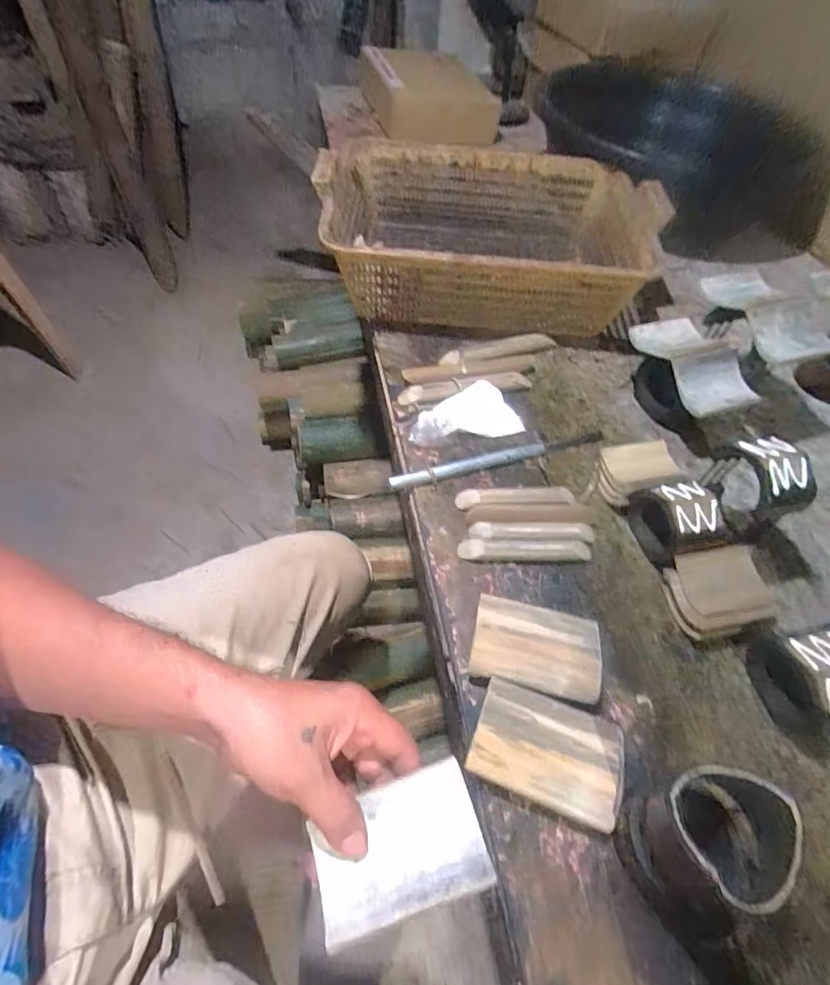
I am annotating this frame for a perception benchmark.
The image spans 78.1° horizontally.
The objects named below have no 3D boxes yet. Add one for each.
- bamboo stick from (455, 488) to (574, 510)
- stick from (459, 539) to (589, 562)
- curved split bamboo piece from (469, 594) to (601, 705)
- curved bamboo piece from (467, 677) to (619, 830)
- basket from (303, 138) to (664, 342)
[{"bbox_3d":[0.097,0.004,0.490,0.114,0.011,0.020,0,54,-8],"label":"bamboo stick"},{"bbox_3d":[0.100,0.052,0.459,0.119,0.013,0.018,-1,54,-3],"label":"stick"},{"bbox_3d":[0.095,0.124,0.404,0.097,0.026,0.063,16,54,4],"label":"curved split bamboo piece"},{"bbox_3d":[0.093,0.184,0.365,0.100,0.027,0.067,21,54,7],"label":"curved bamboo piece"},{"bbox_3d":[0.095,-0.328,0.677,0.426,0.128,0.293,1,54,-6],"label":"basket"}]

